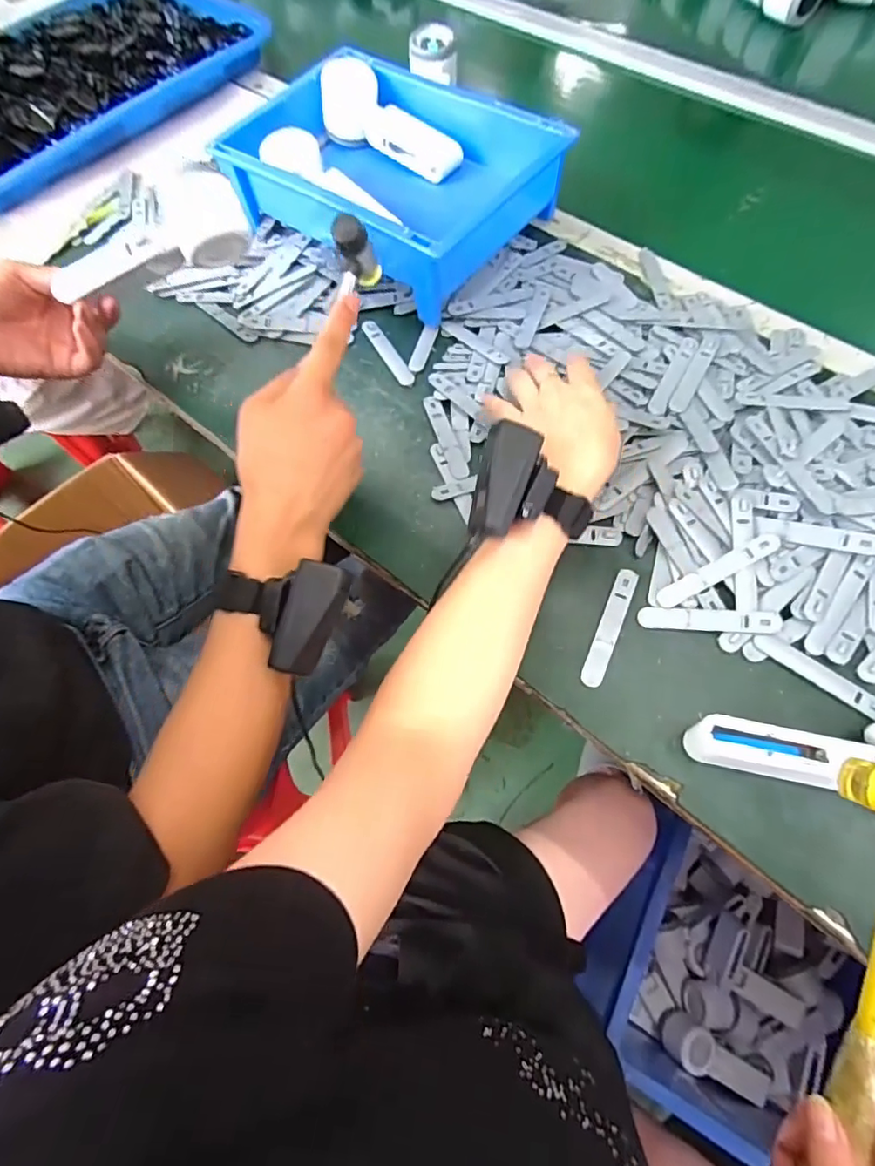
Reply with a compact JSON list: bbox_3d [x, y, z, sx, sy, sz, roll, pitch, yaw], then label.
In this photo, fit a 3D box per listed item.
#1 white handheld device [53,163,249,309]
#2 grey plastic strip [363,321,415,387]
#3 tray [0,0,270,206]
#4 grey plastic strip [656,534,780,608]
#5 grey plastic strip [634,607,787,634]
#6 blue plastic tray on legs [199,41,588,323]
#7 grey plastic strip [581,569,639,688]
[{"bbox_3d":[-0.229,-0.272,0.456,0.153,0.063,0.043,-36,24,-5],"label":"white handheld device"},{"bbox_3d":[-0.048,-0.223,0.537,0.015,0.005,0.090,-28,67,-11],"label":"grey plastic strip"},{"bbox_3d":[-0.482,-0.690,0.752,0.365,0.048,0.509,38,71,18],"label":"tray"},{"bbox_3d":[0.205,-0.009,0.406,0.094,0.004,0.015,-29,66,3],"label":"grey plastic strip"},{"bbox_3d":[0.195,0.026,0.398,0.093,0.010,0.017,4,65,4],"label":"grey plastic strip"},{"bbox_3d":[-0.050,-0.424,0.574,0.304,0.080,0.216,37,71,18],"label":"blue plastic tray on legs"},{"bbox_3d":[0.126,0.032,0.402,0.016,0.006,0.094,22,67,12],"label":"grey plastic strip"}]

